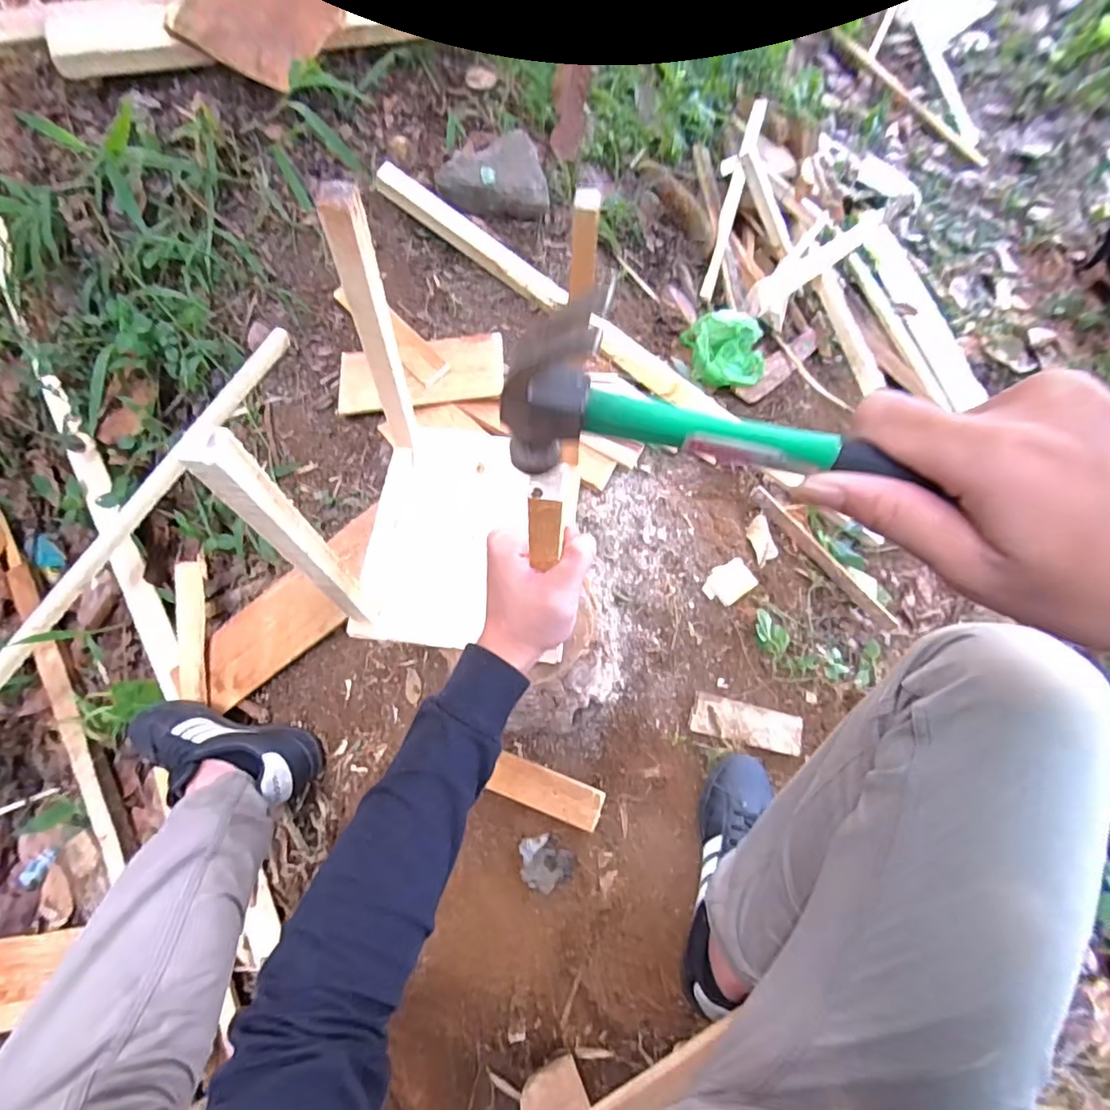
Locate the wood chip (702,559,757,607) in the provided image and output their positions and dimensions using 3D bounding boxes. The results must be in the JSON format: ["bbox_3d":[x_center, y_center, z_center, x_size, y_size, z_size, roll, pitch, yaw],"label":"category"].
[{"bbox_3d":[0.251,0.039,0.804,0.089,0.008,0.056,-27,64,-26],"label":"wood chip"}]

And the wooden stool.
[{"bbox_3d":[-0.089,-0.073,0.466,0.212,0.324,0.231,6,69,4],"label":"wooden stool"}]

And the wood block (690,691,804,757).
[{"bbox_3d":[0.263,0.229,0.756,0.174,0.015,0.052,18,68,-18],"label":"wood block"}]

